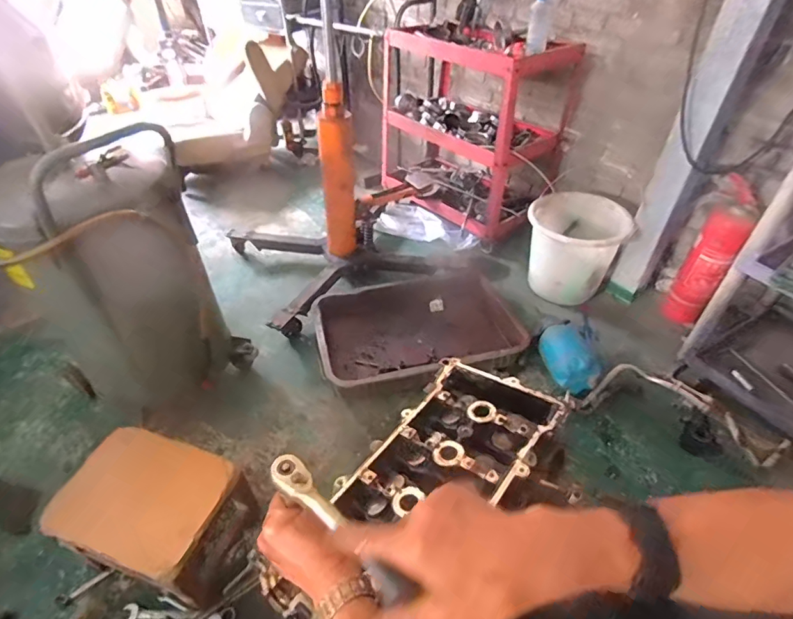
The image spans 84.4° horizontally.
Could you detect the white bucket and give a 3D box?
[{"bbox_3d":[0.632,-0.222,1.589,0.320,0.298,0.311,1,41,-1],"label":"white bucket"}]

